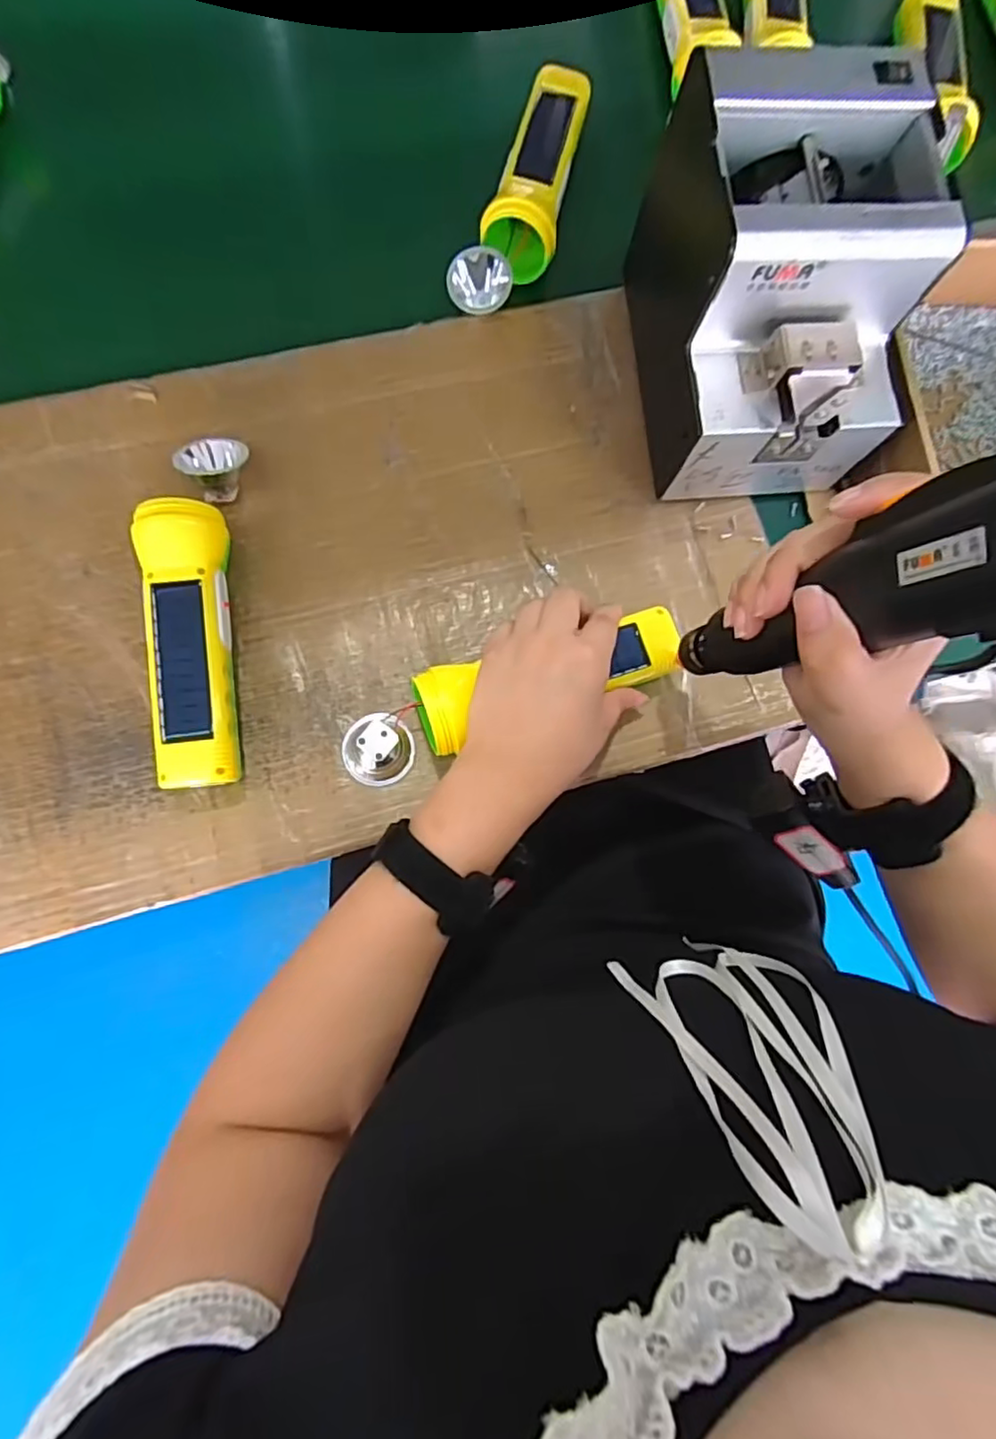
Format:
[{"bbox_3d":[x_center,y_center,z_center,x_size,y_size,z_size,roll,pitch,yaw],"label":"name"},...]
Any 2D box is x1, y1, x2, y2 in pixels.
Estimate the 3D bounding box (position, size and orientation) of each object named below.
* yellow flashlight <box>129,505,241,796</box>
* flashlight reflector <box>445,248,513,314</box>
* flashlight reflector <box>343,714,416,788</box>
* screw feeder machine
[{"bbox_3d":[-0.181,-0.042,0.377,0.045,0.047,0.162,-4,82,-6],"label":"yellow flashlight"},{"bbox_3d":[-0.013,-0.305,0.445,0.043,0.038,0.016,-3,43,-6],"label":"flashlight reflector"},{"bbox_3d":[-0.073,0.018,0.387,0.043,0.027,0.042,1,82,-5],"label":"flashlight reflector"},{"bbox_3d":[0.167,-0.251,0.388,0.122,0.144,0.178,-4,82,-6],"label":"screw feeder machine"}]

